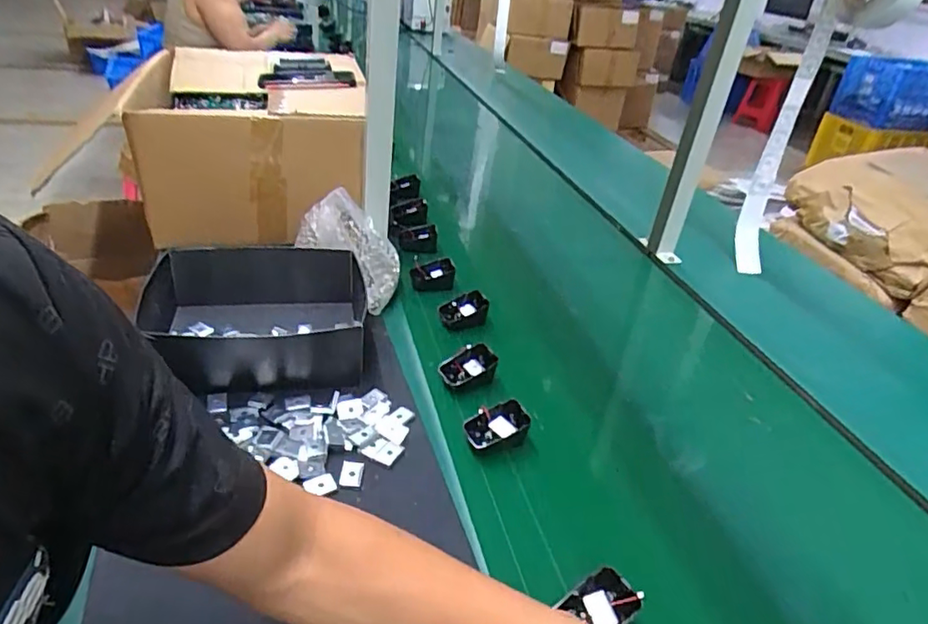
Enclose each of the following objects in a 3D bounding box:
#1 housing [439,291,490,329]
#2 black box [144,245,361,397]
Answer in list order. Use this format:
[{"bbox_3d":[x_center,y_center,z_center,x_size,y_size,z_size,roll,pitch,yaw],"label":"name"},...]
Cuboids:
[{"bbox_3d":[0.001,0.001,0.848,0.069,0.041,0.032,-20,39,-37],"label":"housing"},{"bbox_3d":[-0.250,0.004,0.719,0.244,0.079,0.208,0,31,-11],"label":"black box"}]

